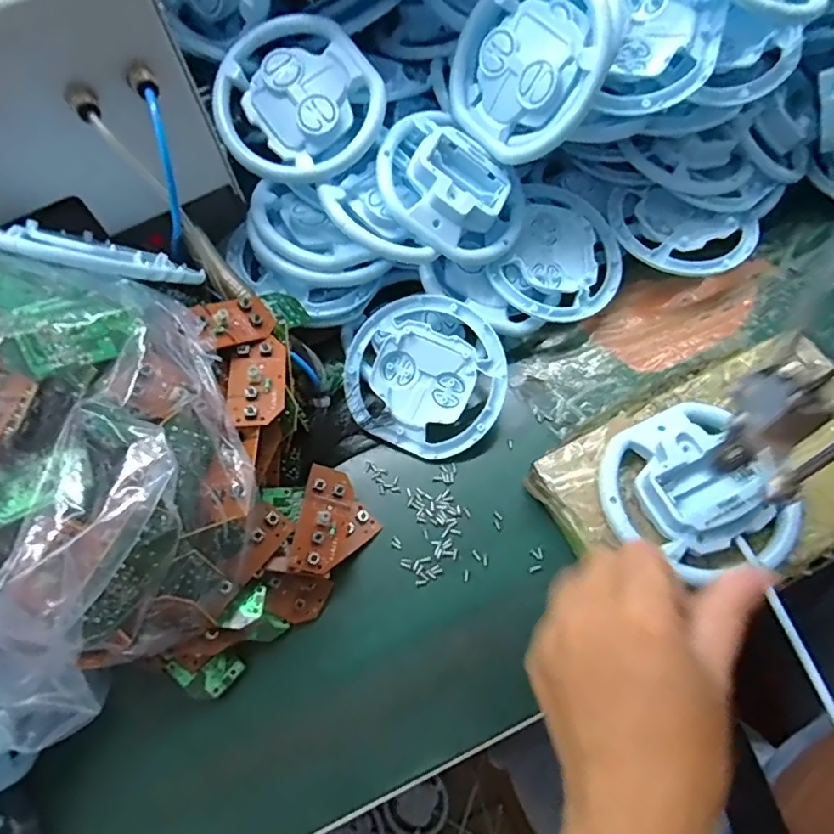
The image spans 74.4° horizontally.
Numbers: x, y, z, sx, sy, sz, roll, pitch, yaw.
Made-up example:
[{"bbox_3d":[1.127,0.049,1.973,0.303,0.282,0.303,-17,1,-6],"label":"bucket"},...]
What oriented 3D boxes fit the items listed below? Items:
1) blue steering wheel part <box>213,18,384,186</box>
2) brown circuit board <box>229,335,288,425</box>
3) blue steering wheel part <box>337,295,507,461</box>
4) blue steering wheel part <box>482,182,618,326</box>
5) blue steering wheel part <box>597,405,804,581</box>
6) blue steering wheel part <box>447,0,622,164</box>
[{"bbox_3d":[-0.074,-0.196,0.344,0.098,0.021,0.098,0,88,1],"label":"blue steering wheel part"},{"bbox_3d":[-0.086,-0.020,0.294,0.029,0.012,0.055,-6,66,-1],"label":"brown circuit board"},{"bbox_3d":[0.005,-0.027,0.359,0.103,0.009,0.100,0,89,10],"label":"blue steering wheel part"},{"bbox_3d":[0.094,-0.117,0.386,0.103,0.011,0.102,3,74,-10],"label":"blue steering wheel part"},{"bbox_3d":[0.149,0.039,0.298,0.087,0.029,0.093,0,66,1],"label":"blue steering wheel part"},{"bbox_3d":[0.068,-0.212,0.329,0.020,0.103,0.096,-15,75,-50],"label":"blue steering wheel part"}]

